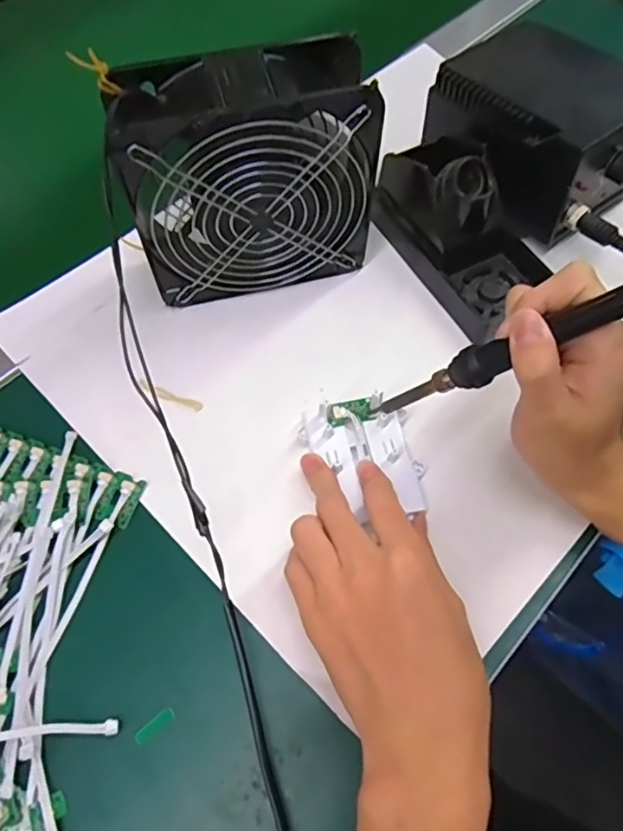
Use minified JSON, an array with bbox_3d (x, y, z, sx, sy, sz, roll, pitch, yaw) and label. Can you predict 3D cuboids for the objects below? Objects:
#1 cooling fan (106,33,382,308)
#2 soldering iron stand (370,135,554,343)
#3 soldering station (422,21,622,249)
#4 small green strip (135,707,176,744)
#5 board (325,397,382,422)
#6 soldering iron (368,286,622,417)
[{"bbox_3d":[-0.038,-0.145,0.380,0.151,0.156,0.058,-14,63,-8],"label":"cooling fan"},{"bbox_3d":[0.110,-0.143,0.422,0.073,0.071,0.151,-28,66,-14],"label":"soldering iron stand"},{"bbox_3d":[0.181,-0.217,0.447,0.128,0.084,0.155,-30,67,-15],"label":"soldering station"},{"bbox_3d":[-0.080,0.159,0.298,0.021,0.004,0.006,-36,68,-18],"label":"small green strip"},{"bbox_3d":[0.026,-0.004,0.370,0.034,0.006,0.016,-4,62,-3],"label":"board"},{"bbox_3d":[0.104,-0.033,0.288,0.015,0.211,0.017,24,57,-33],"label":"soldering iron"}]

